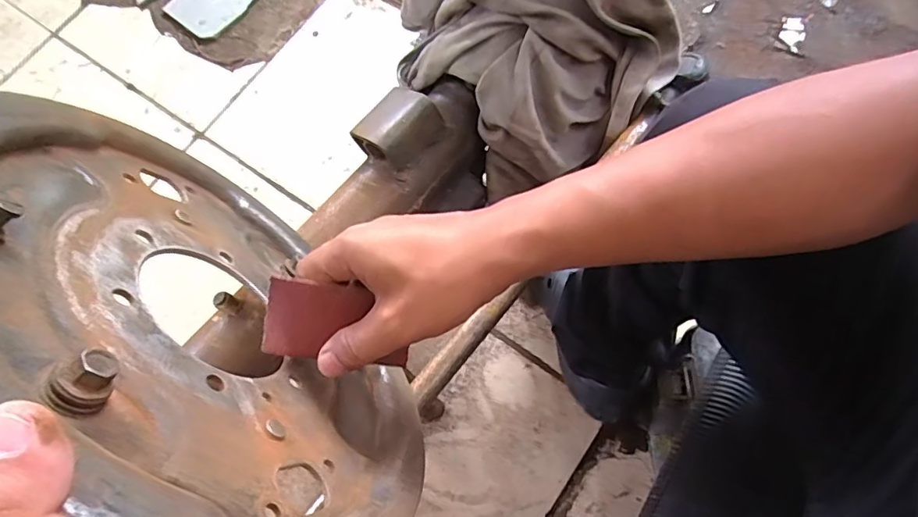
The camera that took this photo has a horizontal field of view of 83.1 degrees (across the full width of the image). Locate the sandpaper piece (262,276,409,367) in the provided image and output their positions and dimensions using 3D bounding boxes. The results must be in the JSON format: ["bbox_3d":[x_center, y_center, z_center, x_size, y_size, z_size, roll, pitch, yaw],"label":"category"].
[{"bbox_3d":[-0.068,0.037,0.291,0.079,0.006,0.045,7,103,-6],"label":"sandpaper piece"}]

